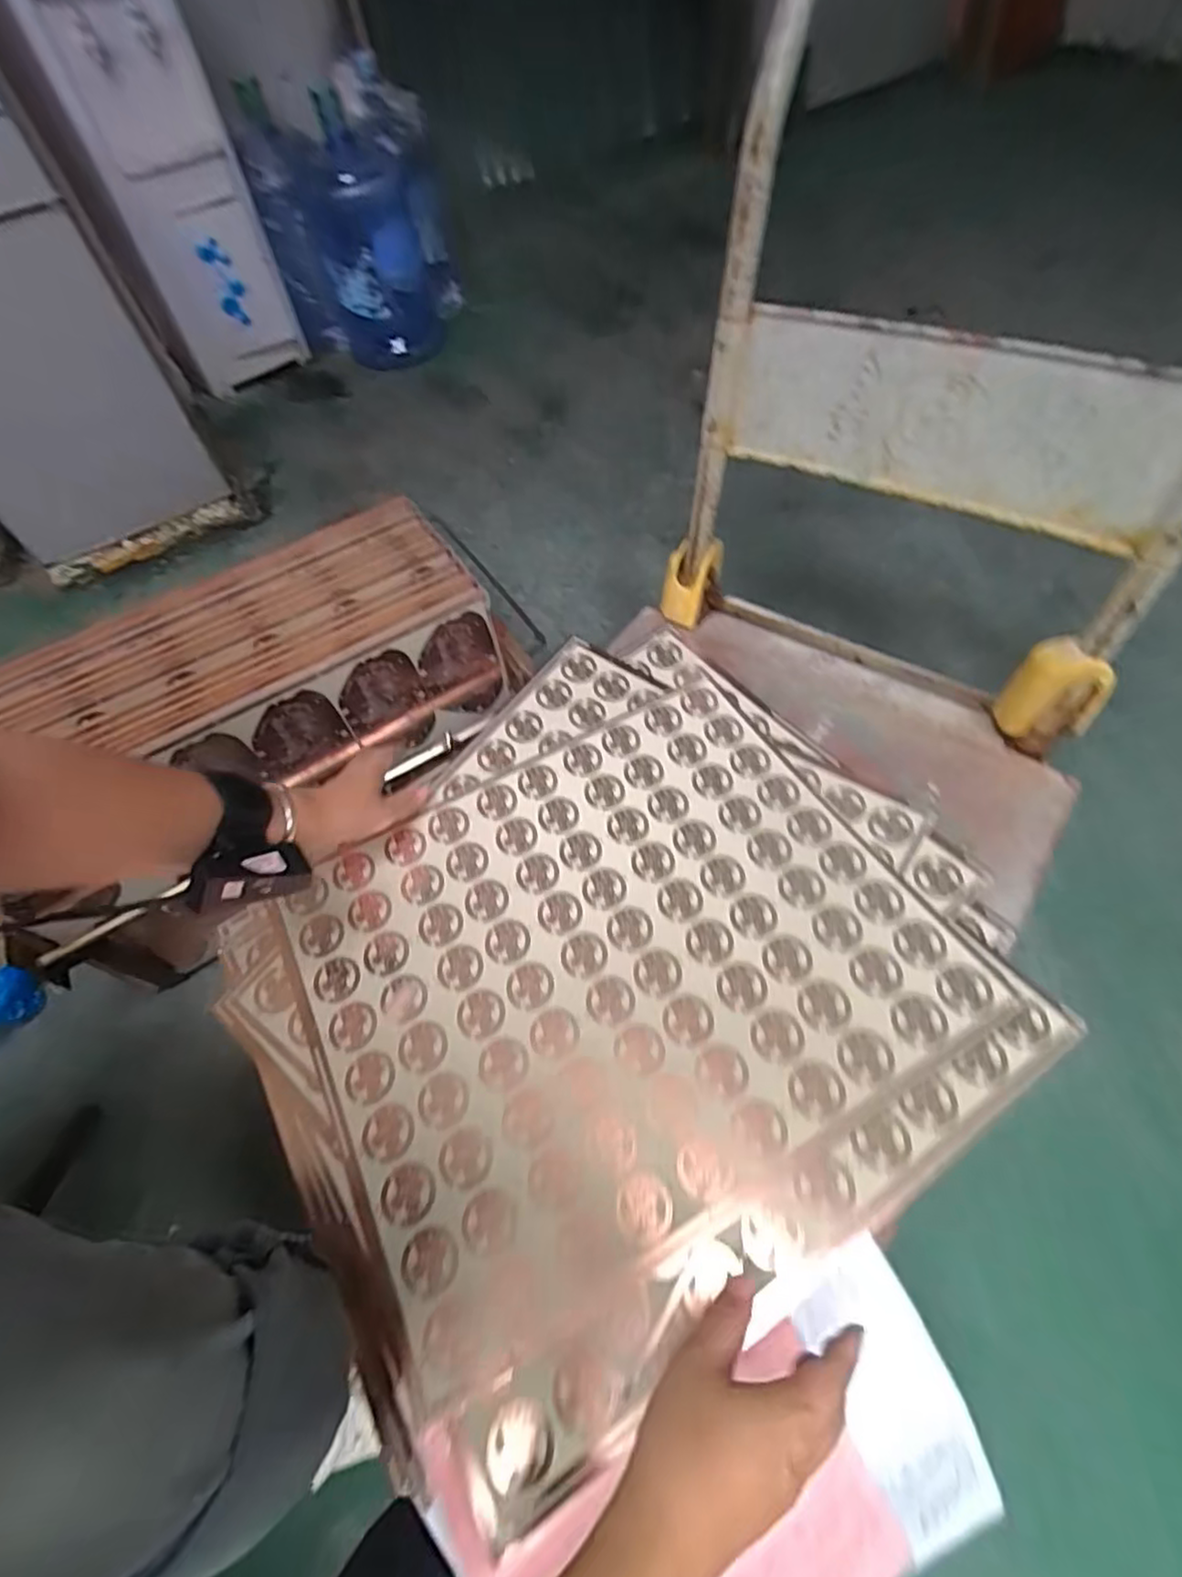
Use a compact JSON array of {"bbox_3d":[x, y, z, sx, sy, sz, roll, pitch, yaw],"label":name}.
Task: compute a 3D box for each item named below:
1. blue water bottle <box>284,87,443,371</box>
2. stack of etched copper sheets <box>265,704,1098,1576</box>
[{"bbox_3d":[-0.460,-1.120,1.366,0.215,0.418,0.237,-14,58,-3],"label":"blue water bottle"},{"bbox_3d":[0.029,0.142,0.500,0.461,0.025,0.427,-27,59,-14],"label":"stack of etched copper sheets"}]

